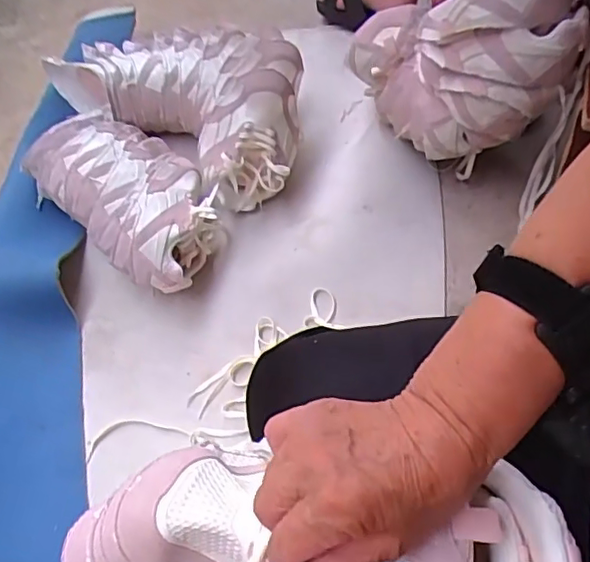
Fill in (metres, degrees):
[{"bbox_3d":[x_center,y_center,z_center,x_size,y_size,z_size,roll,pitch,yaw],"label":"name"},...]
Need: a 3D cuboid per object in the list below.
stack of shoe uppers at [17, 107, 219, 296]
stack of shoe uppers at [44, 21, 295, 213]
[{"bbox_3d":[-0.256,-0.139,0.936,0.335,0.110,0.195,35,66,24],"label":"stack of shoe uppers"},{"bbox_3d":[-0.186,-0.330,1.003,0.478,0.183,0.212,33,65,23],"label":"stack of shoe uppers"}]

